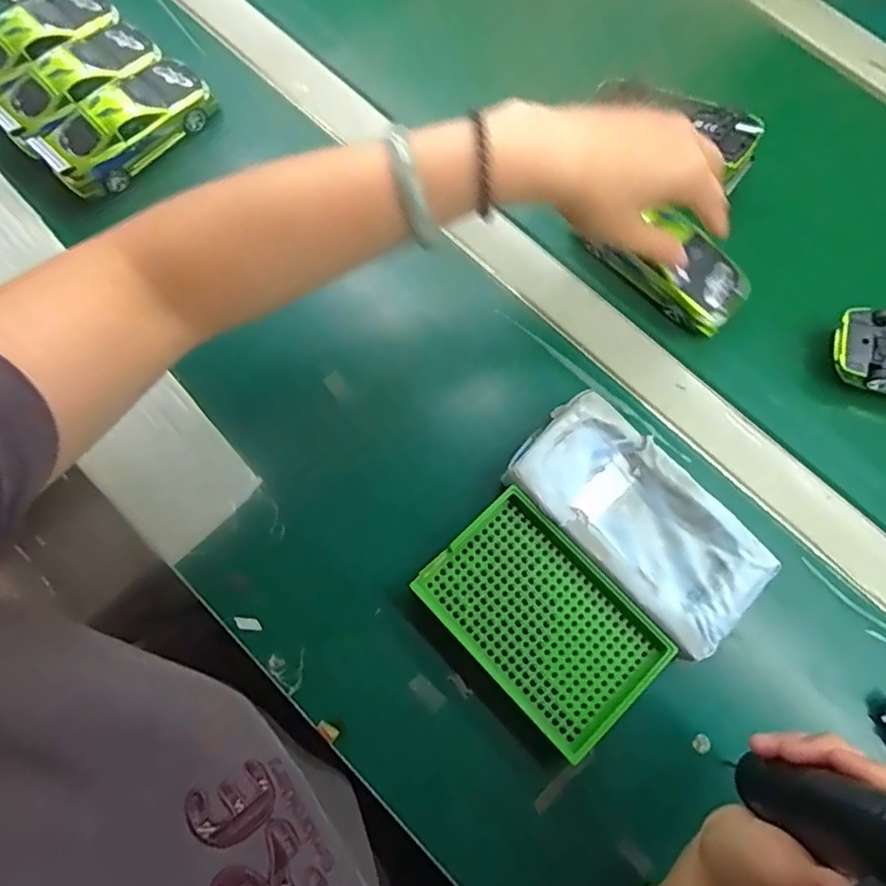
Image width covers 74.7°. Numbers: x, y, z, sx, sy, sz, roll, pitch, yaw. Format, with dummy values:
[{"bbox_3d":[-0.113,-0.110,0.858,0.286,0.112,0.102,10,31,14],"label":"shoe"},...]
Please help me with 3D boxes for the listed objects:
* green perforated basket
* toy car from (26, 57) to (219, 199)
[{"bbox_3d":[0.060,0.108,0.357,0.089,0.024,0.136,-42,80,-11],"label":"green perforated basket"},{"bbox_3d":[-0.235,-0.239,0.436,0.055,0.033,0.128,43,79,9],"label":"toy car"}]

